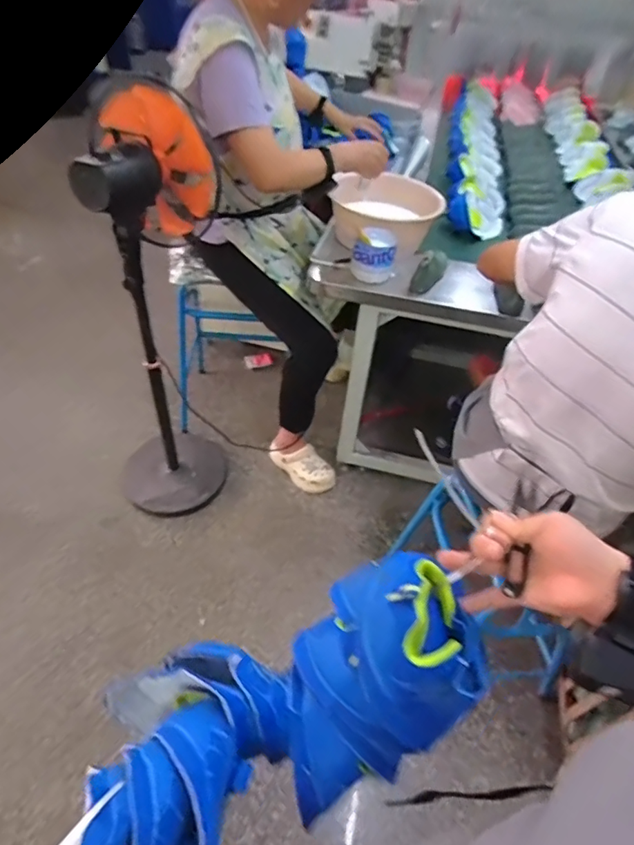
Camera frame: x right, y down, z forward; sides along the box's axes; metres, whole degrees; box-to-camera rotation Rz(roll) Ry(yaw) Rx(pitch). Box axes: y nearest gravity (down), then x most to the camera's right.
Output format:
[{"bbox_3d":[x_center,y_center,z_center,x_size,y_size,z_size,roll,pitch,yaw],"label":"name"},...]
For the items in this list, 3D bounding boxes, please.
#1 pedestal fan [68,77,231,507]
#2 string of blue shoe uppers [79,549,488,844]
[{"bbox_3d":[-0.403,-0.225,1.325,0.346,1.051,0.397,-4,47,-9],"label":"pedestal fan"},{"bbox_3d":[-0.040,0.241,0.422,0.362,0.148,0.154,-27,53,-14],"label":"string of blue shoe uppers"}]

